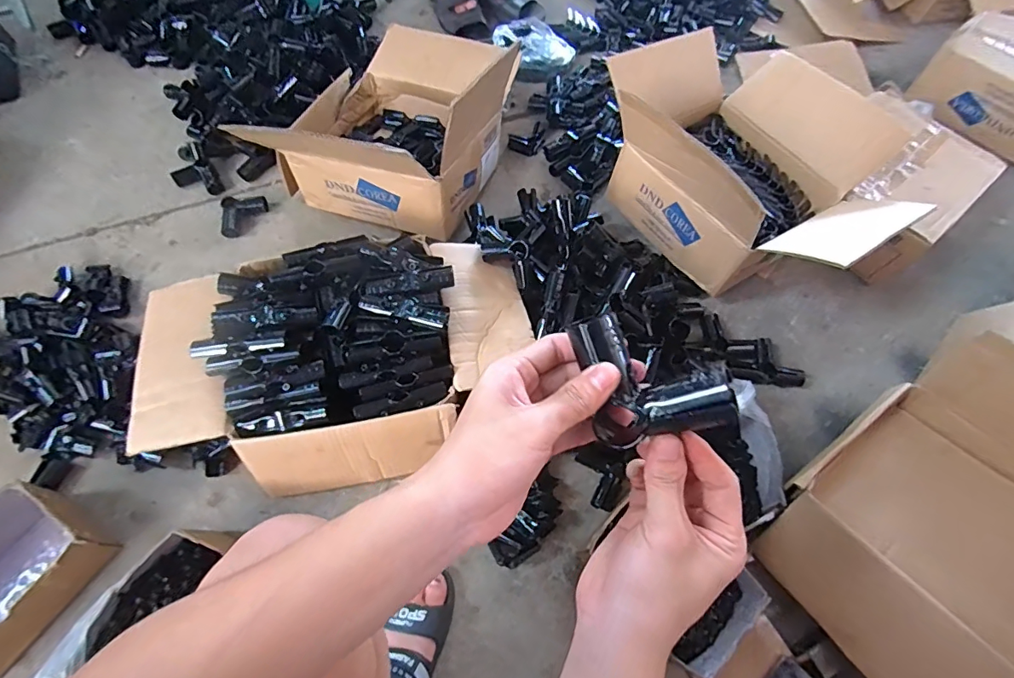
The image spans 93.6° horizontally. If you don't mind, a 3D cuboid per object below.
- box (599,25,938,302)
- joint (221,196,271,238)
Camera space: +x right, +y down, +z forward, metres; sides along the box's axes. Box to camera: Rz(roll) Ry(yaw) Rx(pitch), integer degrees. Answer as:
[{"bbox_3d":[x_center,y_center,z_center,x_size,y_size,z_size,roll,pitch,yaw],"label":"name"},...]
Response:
[{"bbox_3d":[0.463,-0.336,0.894,0.438,0.225,0.518,-32,70,-16],"label":"box"},{"bbox_3d":[-0.535,-0.246,0.954,0.083,0.030,0.089,1,64,-2],"label":"joint"}]

